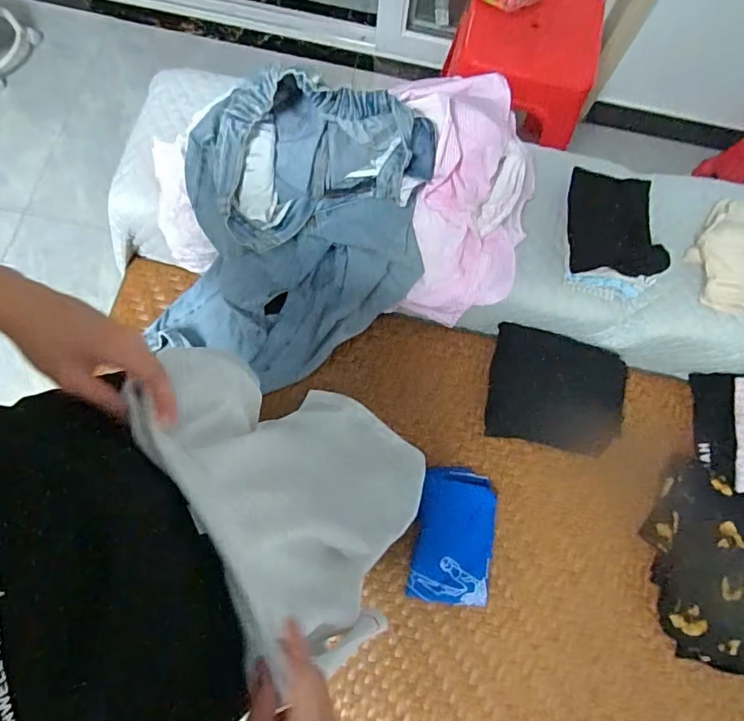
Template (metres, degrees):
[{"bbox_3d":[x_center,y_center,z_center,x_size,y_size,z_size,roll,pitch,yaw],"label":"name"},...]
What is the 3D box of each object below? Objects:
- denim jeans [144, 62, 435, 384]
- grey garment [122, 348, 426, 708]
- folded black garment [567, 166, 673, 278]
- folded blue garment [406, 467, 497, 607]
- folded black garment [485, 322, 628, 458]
[{"bbox_3d":[-0.131,-0.196,0.800,0.475,0.302,0.325,-29,77,-9],"label":"denim jeans"},{"bbox_3d":[-0.058,0.162,0.610,0.142,0.535,0.321,-22,75,10],"label":"grey garment"},{"bbox_3d":[0.389,-0.223,0.786,0.136,0.020,0.180,2,74,17],"label":"folded black garment"},{"bbox_3d":[0.137,0.289,0.812,0.123,0.029,0.211,11,74,2],"label":"folded blue garment"},{"bbox_3d":[0.331,0.055,0.883,0.231,0.054,0.196,12,74,3],"label":"folded black garment"}]

